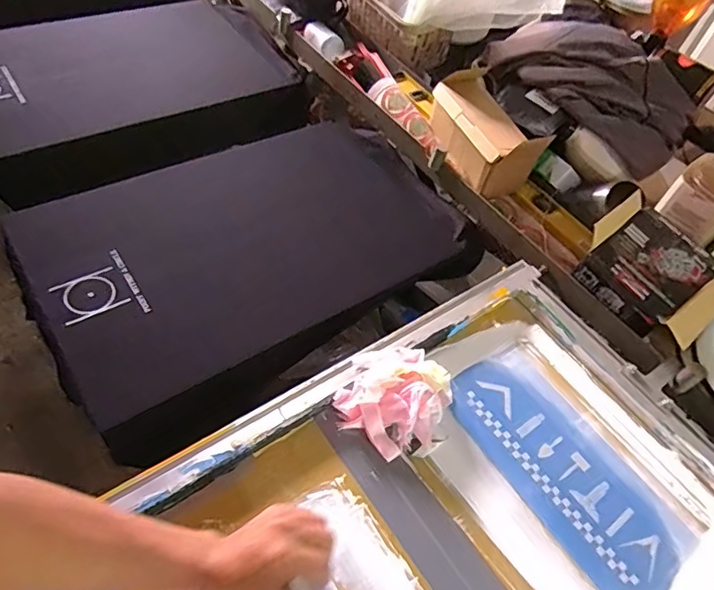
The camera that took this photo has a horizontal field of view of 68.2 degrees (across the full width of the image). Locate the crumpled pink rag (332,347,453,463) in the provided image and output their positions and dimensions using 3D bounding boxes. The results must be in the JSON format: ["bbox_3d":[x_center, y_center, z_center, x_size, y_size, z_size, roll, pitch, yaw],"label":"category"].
[{"bbox_3d":[0.054,0.134,0.692,0.138,0.061,0.143,26,53,17],"label":"crumpled pink rag"}]

